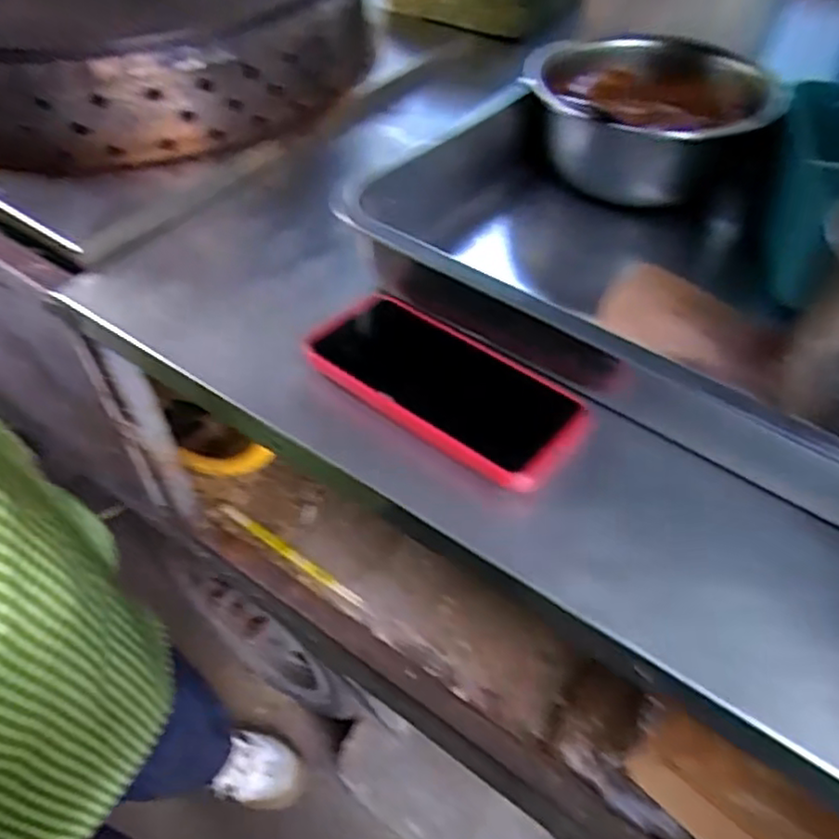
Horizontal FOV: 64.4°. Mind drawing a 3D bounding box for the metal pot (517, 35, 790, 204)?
[{"bbox_3d":[0.164,-0.221,0.503,0.160,0.078,0.149,2,50,-2],"label":"metal pot"}]

